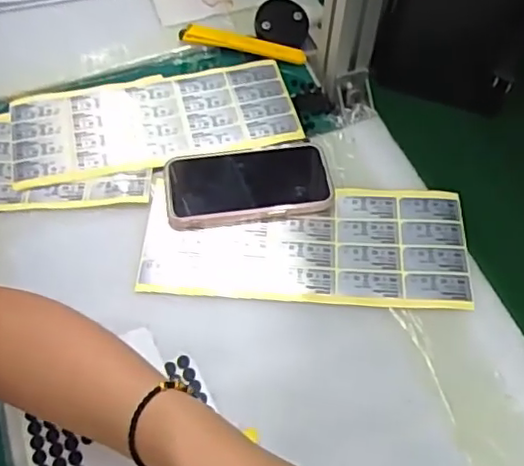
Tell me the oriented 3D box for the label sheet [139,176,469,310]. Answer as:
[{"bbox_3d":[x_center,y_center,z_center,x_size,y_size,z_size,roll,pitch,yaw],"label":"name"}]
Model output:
[{"bbox_3d":[0.036,0.007,0.540,0.277,0.007,0.118,4,58,2],"label":"label sheet"}]

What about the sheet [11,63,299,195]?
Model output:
[{"bbox_3d":[-0.108,-0.113,0.623,0.276,0.009,0.125,-12,56,-8],"label":"sheet"}]

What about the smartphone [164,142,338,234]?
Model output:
[{"bbox_3d":[-0.013,-0.046,0.568,0.149,0.014,0.087,-6,55,-4],"label":"smartphone"}]

